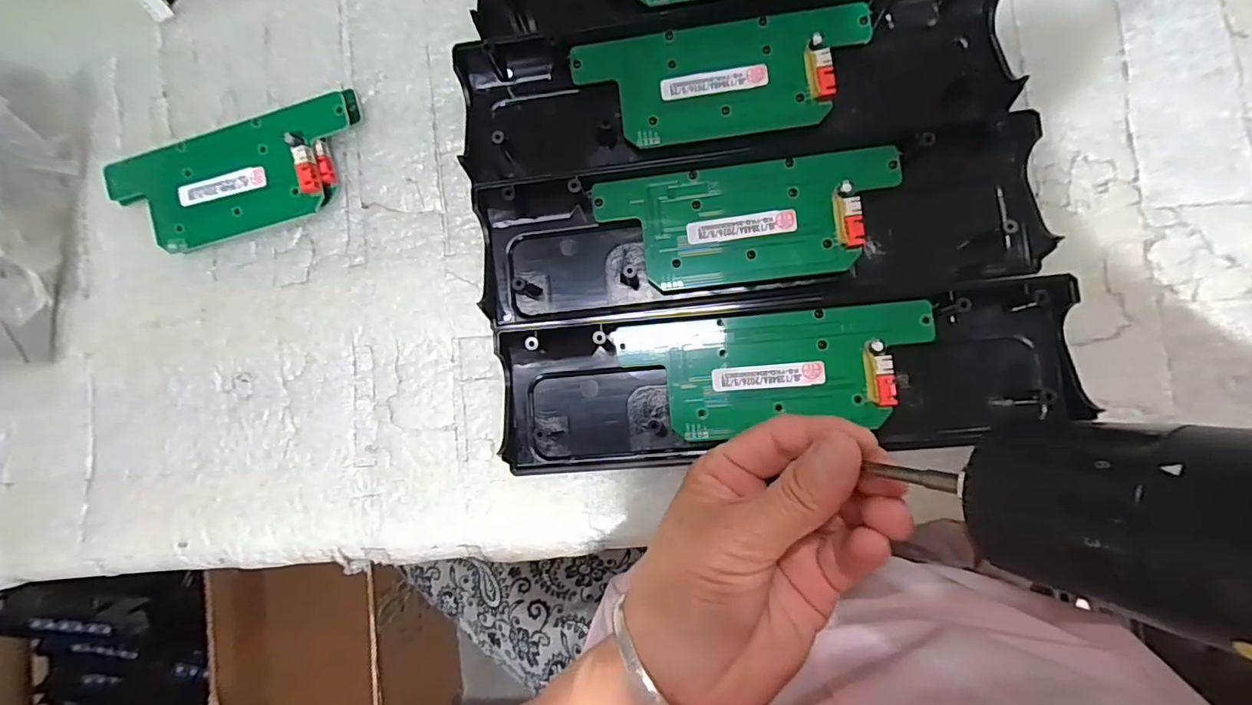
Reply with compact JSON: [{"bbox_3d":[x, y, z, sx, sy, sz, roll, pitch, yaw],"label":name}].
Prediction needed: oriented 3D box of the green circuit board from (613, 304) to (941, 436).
[{"bbox_3d":[0.066,0.009,0.243,0.135,0.006,0.052,-5,86,5],"label":"green circuit board"}]

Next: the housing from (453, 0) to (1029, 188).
[{"bbox_3d":[0.046,-0.127,0.260,0.245,0.027,0.068,-7,85,5],"label":"housing"}]

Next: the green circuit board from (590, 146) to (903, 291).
[{"bbox_3d":[0.056,-0.060,0.246,0.133,0.009,0.053,-6,85,5],"label":"green circuit board"}]

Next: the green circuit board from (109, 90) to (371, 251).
[{"bbox_3d":[-0.201,-0.089,0.275,0.137,0.018,0.054,-13,85,5],"label":"green circuit board"}]

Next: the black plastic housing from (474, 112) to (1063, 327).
[{"bbox_3d":[0.057,-0.059,0.254,0.246,0.028,0.070,-5,86,5],"label":"black plastic housing"}]

